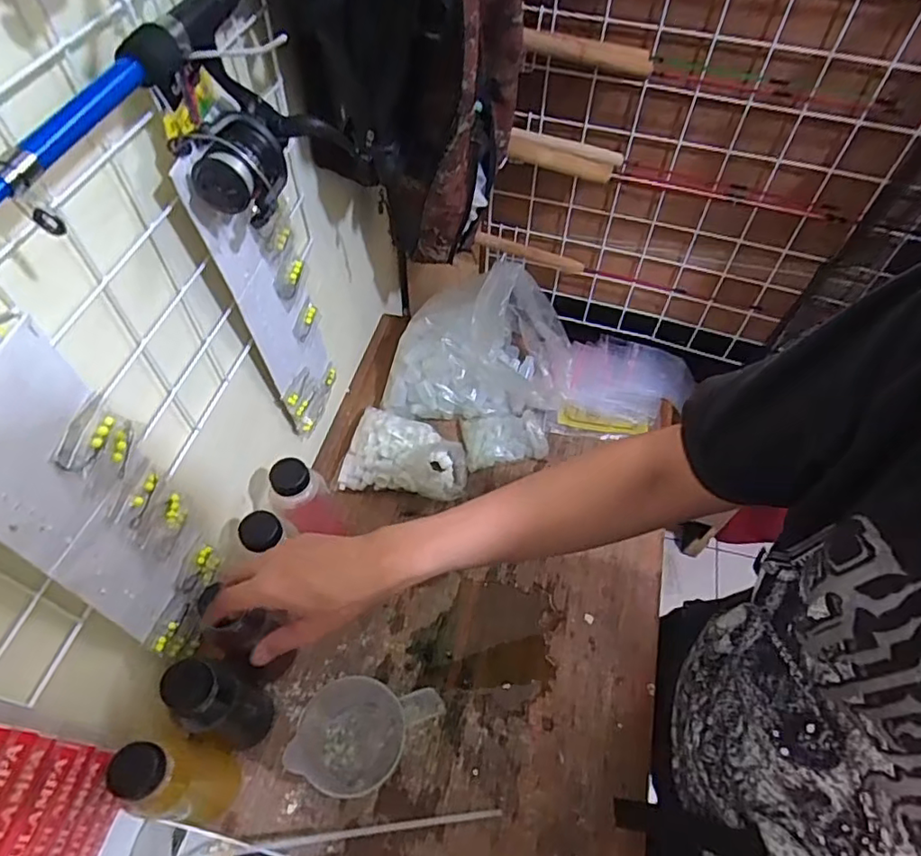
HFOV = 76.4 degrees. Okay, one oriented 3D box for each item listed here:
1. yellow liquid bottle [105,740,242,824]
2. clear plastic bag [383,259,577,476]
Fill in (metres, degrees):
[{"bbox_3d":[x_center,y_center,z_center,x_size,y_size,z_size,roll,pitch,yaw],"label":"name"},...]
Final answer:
[{"bbox_3d":[-0.254,0.324,0.539,0.051,0.188,0.061,8,56,4],"label":"yellow liquid bottle"},{"bbox_3d":[0.027,-0.105,0.818,0.240,0.194,0.210,22,58,14],"label":"clear plastic bag"}]

